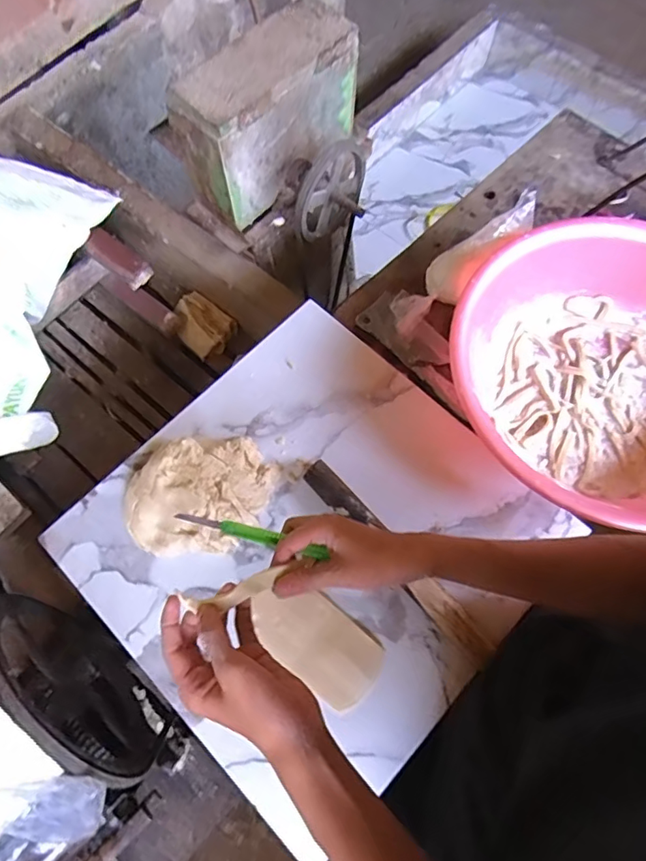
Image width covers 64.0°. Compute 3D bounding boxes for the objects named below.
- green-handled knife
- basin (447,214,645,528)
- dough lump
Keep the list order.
[{"bbox_3d":[-0.069,0.101,0.500,0.144,0.023,0.014,16,68,-2],"label":"green-handled knife"},{"bbox_3d":[0.369,-0.077,0.674,0.393,0.120,0.393,0,68,0],"label":"basin"},{"bbox_3d":[-0.153,0.079,0.656,0.190,0.046,0.146,-2,68,-1],"label":"dough lump"}]

